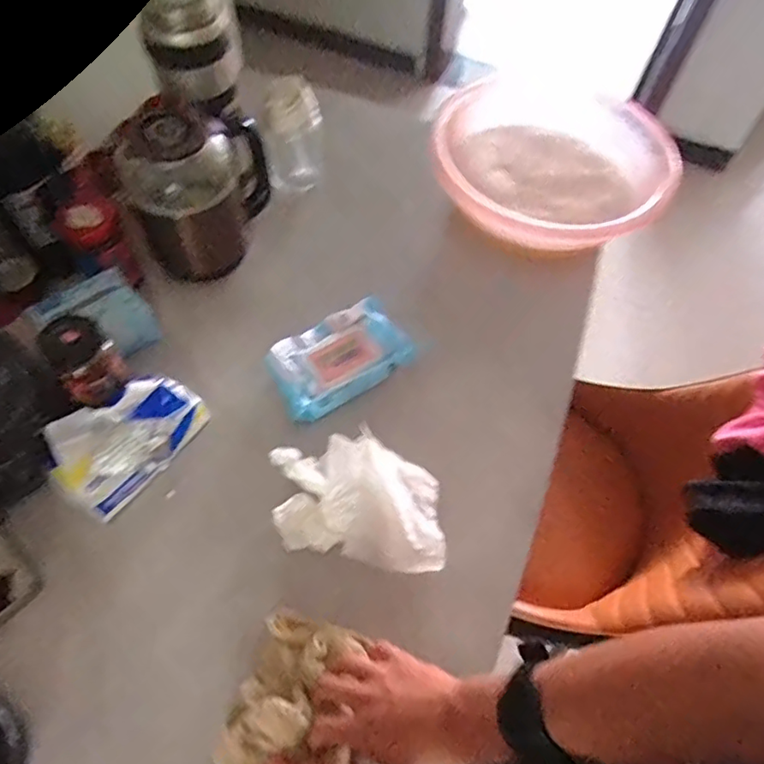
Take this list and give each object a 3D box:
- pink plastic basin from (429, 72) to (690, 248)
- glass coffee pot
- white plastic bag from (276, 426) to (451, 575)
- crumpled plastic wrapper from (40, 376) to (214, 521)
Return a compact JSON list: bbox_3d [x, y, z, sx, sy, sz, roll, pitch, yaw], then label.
[{"bbox_3d":[0.258,-0.332,0.866,0.305,0.101,0.320,2,60,-3],"label":"pink plastic basin"},{"bbox_3d":[-0.248,-0.266,0.766,0.113,0.213,0.171,19,61,7],"label":"glass coffee pot"},{"bbox_3d":[-0.025,0.127,0.636,0.199,0.057,0.129,12,60,3],"label":"white plastic bag"},{"bbox_3d":[-0.279,0.061,0.636,0.164,0.056,0.097,-38,69,-22],"label":"crumpled plastic wrapper"}]

